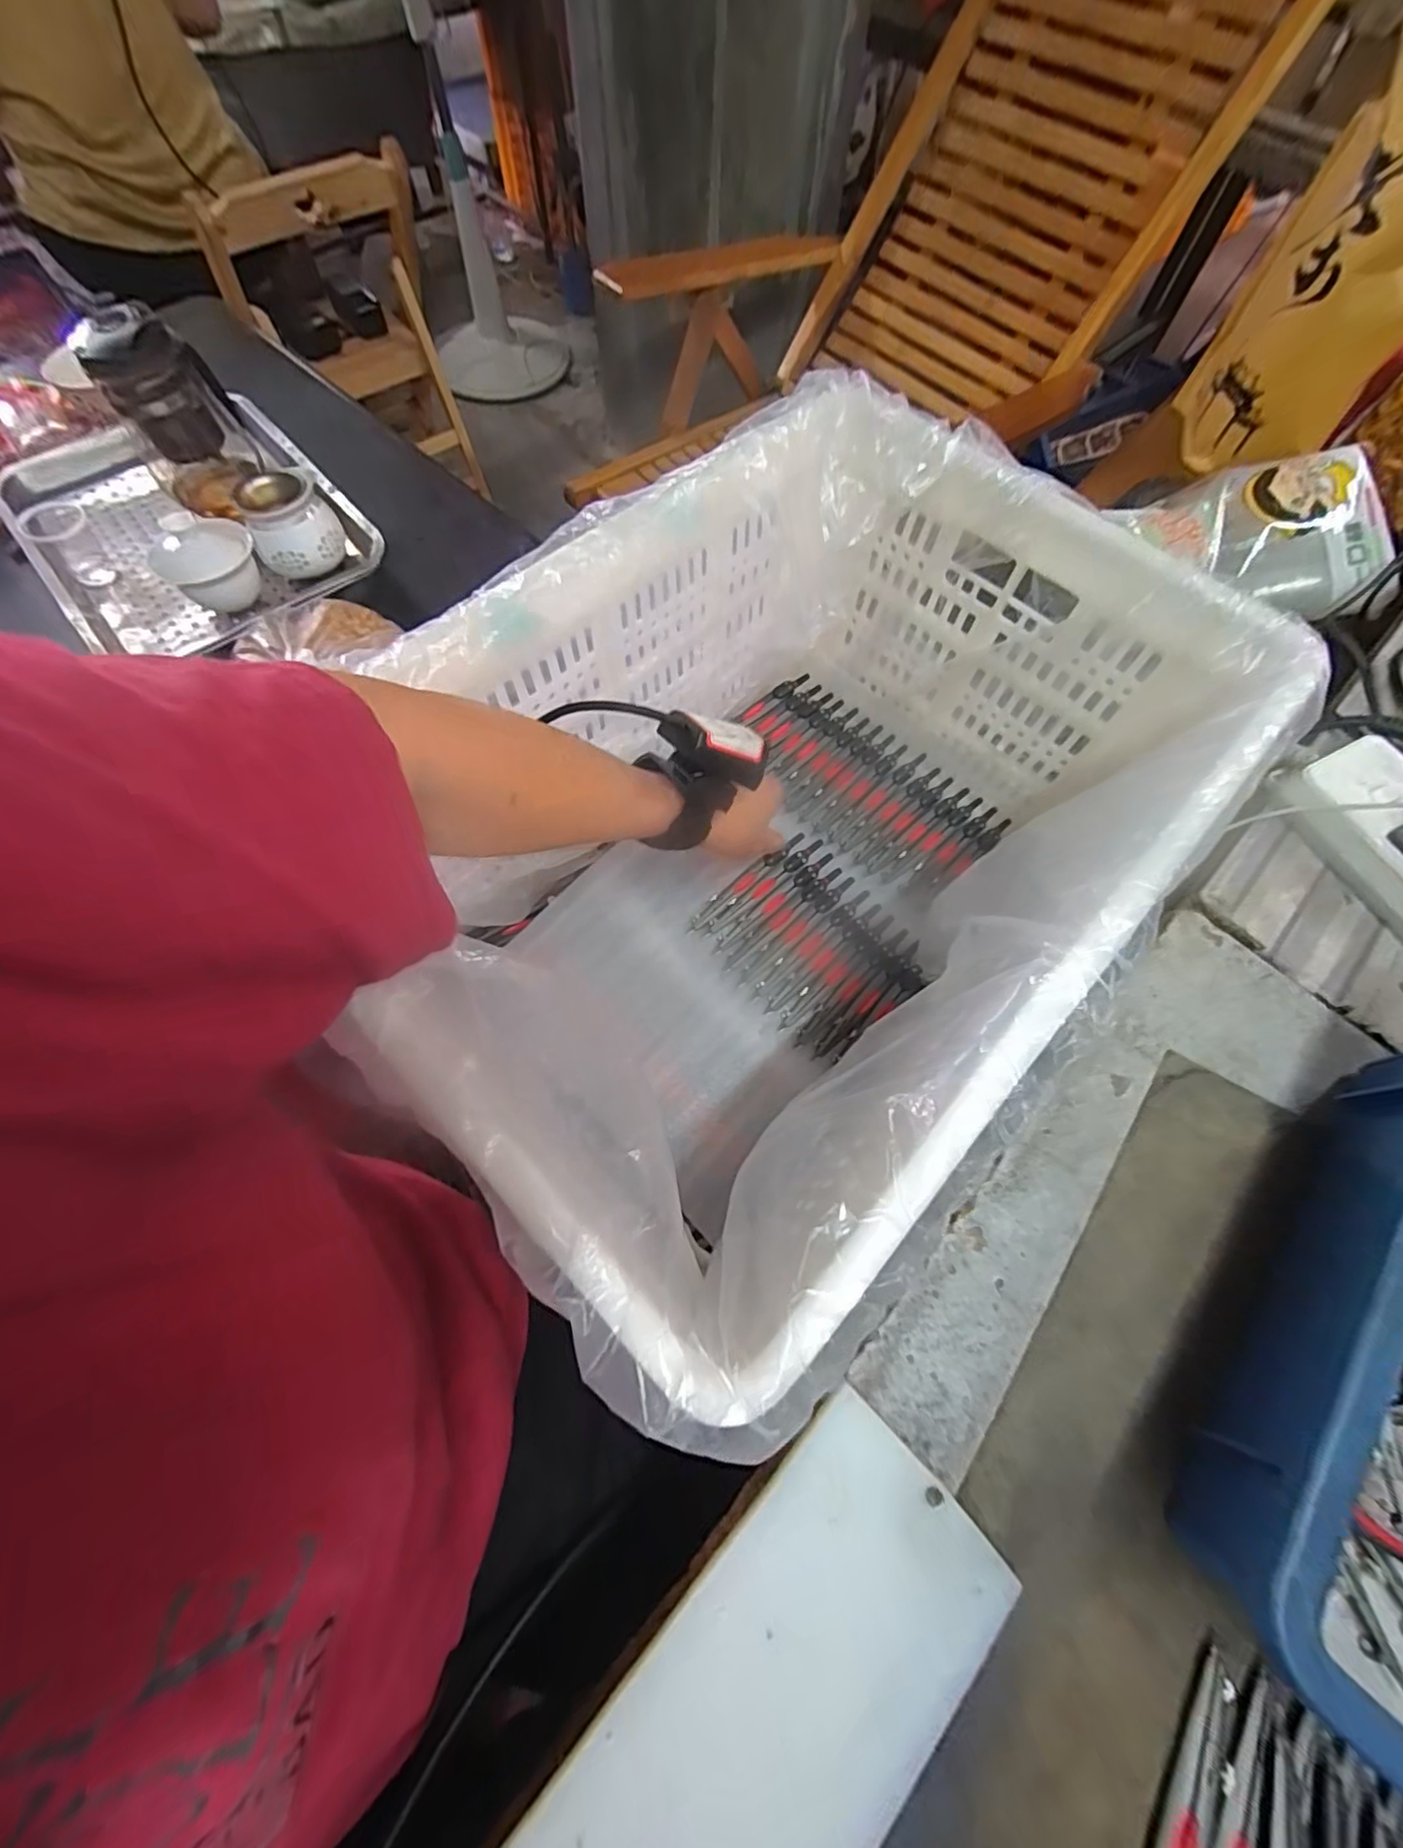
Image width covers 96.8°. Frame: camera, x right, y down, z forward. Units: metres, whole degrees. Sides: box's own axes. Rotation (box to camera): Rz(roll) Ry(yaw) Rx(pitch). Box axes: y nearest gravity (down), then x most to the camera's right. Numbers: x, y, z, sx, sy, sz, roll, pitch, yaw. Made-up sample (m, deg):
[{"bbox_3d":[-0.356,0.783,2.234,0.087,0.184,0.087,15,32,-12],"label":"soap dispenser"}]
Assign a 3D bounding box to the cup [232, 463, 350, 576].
[{"bbox_3d":[-0.371,-0.360,0.574,0.073,0.064,0.072,1,67,-1],"label":"cup"}]

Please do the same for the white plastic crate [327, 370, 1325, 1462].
[{"bbox_3d":[0.049,-0.055,0.411,0.361,0.239,0.497,42,71,15],"label":"white plastic crate"}]

